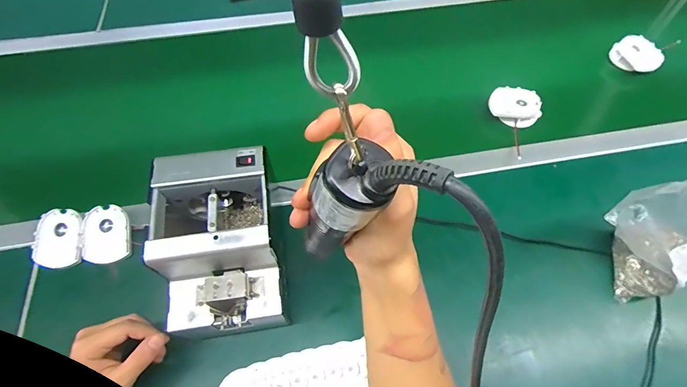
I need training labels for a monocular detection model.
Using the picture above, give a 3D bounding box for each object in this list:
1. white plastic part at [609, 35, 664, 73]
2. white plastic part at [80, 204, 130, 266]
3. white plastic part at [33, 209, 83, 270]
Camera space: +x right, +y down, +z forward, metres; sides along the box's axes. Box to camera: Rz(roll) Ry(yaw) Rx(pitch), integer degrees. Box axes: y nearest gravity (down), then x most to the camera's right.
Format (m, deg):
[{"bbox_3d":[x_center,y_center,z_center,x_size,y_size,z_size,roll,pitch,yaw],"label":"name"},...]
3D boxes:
[{"bbox_3d":[0.578,-0.273,0.718,0.062,0.032,0.086,-36,65,-20],"label":"white plastic part"},{"bbox_3d":[-0.321,0.056,0.497,0.058,0.012,0.076,1,83,-10],"label":"white plastic part"},{"bbox_3d":[-0.380,0.060,0.486,0.063,0.008,0.075,3,80,-2],"label":"white plastic part"}]

